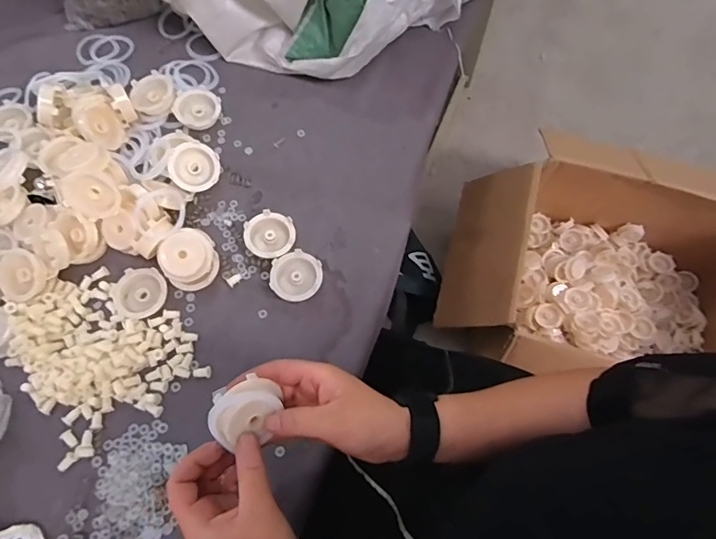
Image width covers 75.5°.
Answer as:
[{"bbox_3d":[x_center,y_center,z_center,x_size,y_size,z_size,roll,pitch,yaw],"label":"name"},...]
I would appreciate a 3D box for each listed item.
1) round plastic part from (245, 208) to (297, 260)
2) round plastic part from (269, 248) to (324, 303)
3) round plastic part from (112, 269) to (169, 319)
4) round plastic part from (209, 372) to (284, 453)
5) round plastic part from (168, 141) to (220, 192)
[{"bbox_3d":[-0.094,-0.036,0.509,0.054,0.020,0.054,-38,74,-13],"label":"round plastic part"},{"bbox_3d":[-0.065,0.009,0.494,0.054,0.018,0.052,0,69,0],"label":"round plastic part"},{"bbox_3d":[-0.228,0.024,0.484,0.053,0.011,0.054,0,69,0],"label":"round plastic part"},{"bbox_3d":[-0.082,0.100,0.336,0.047,0.020,0.044,17,85,-20],"label":"round plastic part"},{"bbox_3d":[-0.184,-0.116,0.520,0.055,0.011,0.053,-1,94,-14],"label":"round plastic part"}]

